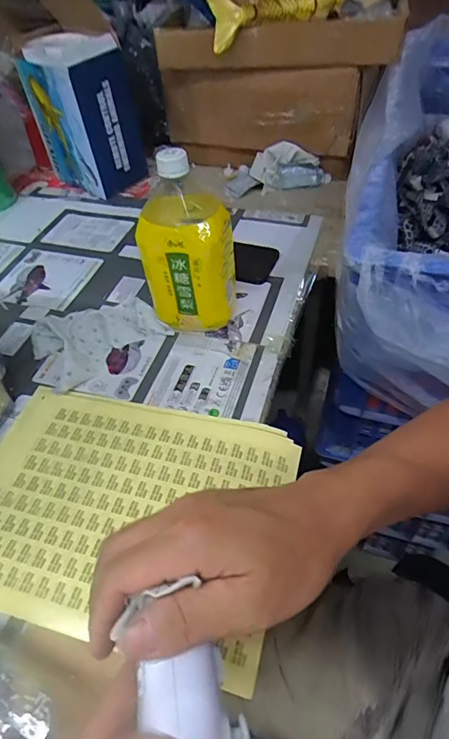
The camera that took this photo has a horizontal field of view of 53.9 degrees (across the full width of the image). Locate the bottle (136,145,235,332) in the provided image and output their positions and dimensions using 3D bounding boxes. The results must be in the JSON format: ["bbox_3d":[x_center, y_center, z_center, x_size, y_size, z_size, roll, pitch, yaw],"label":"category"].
[{"bbox_3d":[-0.040,-0.133,0.501,0.094,0.189,0.084,7,49,12],"label":"bottle"}]

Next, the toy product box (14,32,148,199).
[{"bbox_3d":[-0.240,-0.437,0.771,0.154,0.219,0.124,30,57,28],"label":"toy product box"}]

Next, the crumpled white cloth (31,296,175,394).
[{"bbox_3d":[-0.155,-0.046,0.539,0.144,0.034,0.098,-31,53,-21],"label":"crumpled white cloth"}]

